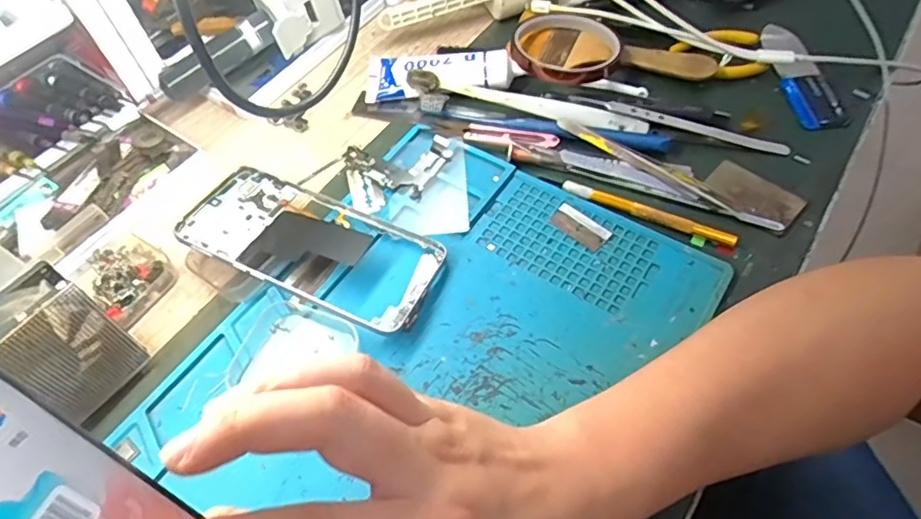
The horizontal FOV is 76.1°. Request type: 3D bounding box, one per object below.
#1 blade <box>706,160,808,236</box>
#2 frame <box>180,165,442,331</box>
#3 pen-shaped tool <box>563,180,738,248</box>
[{"bbox_3d":[0.196,-0.044,0.396,0.040,0.004,0.060,-40,63,-21],"label":"blade"},{"bbox_3d":[-0.097,-0.012,0.379,0.165,0.014,0.076,23,53,12],"label":"frame"},{"bbox_3d":[0.124,-0.032,0.391,0.115,0.004,0.010,22,61,17],"label":"pen-shaped tool"}]

